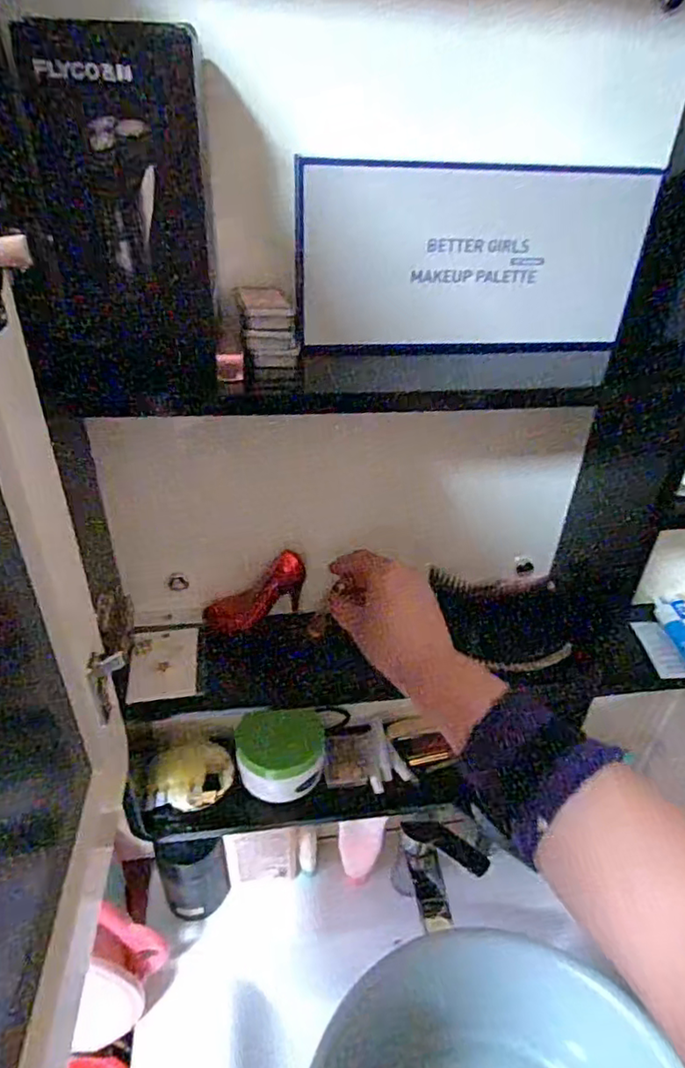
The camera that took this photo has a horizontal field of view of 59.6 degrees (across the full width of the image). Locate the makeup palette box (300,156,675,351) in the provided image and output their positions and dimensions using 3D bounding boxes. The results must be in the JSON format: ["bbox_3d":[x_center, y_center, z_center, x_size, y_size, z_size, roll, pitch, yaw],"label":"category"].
[{"bbox_3d":[0.091,-0.186,0.407,0.237,0.110,0.015,-2,35,-6],"label":"makeup palette box"}]

